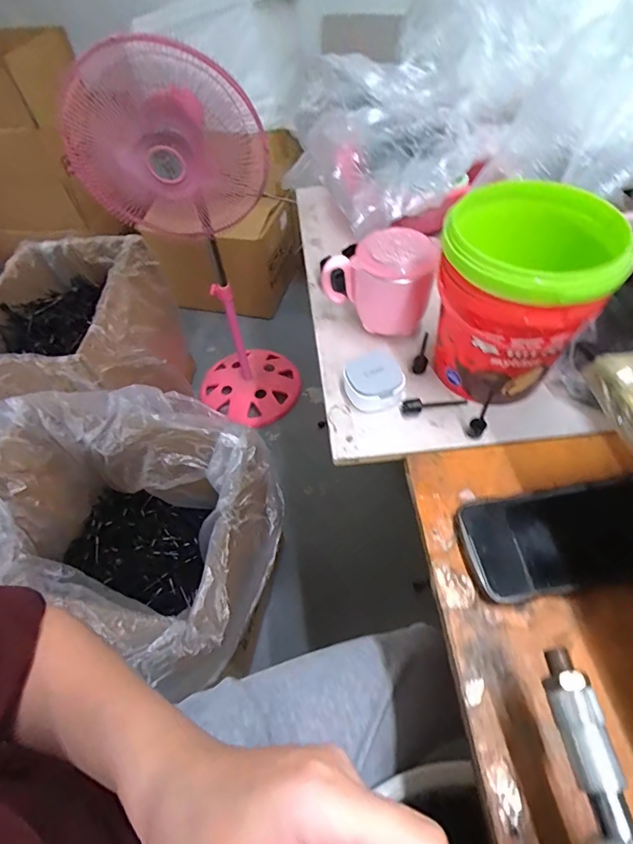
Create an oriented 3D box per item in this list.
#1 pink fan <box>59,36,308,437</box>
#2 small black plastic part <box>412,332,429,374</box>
[{"bbox_3d":[-0.249,-0.356,1.062,0.333,0.841,0.321,-15,54,-7],"label":"pink fan"},{"bbox_3d":[0.111,-0.074,0.477,0.015,0.017,0.060,11,55,11],"label":"small black plastic part"}]

